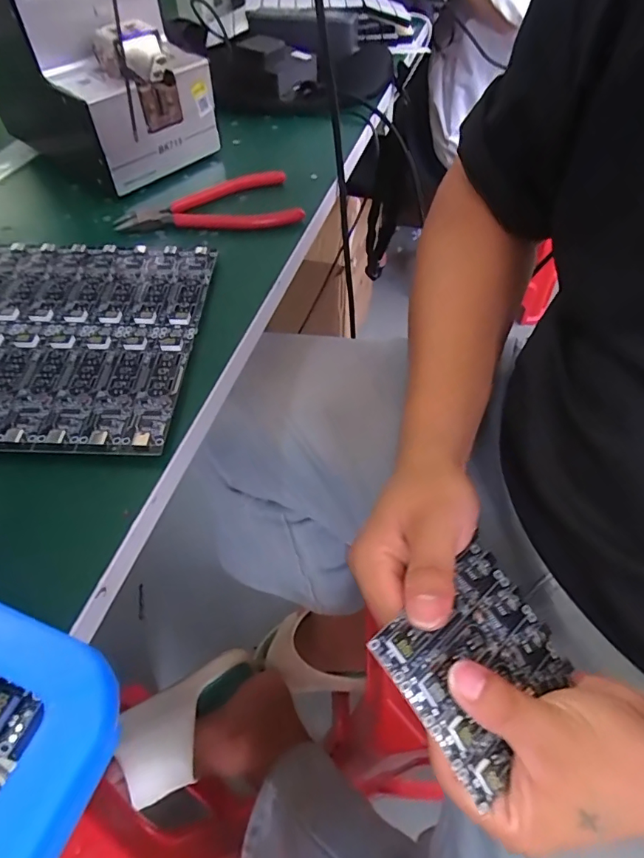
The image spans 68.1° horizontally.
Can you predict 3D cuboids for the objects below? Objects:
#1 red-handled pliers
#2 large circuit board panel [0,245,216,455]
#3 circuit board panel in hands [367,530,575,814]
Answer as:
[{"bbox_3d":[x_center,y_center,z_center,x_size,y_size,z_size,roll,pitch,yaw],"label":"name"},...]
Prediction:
[{"bbox_3d":[-0.097,-0.193,0.407,0.148,0.011,0.077,-10,55,-8],"label":"red-handled pliers"},{"bbox_3d":[-0.211,-0.063,0.312,0.250,0.006,0.182,2,54,0],"label":"large circuit board panel"},{"bbox_3d":[0.084,0.120,0.251,0.092,0.008,0.085,-32,80,-29],"label":"circuit board panel in hands"}]

